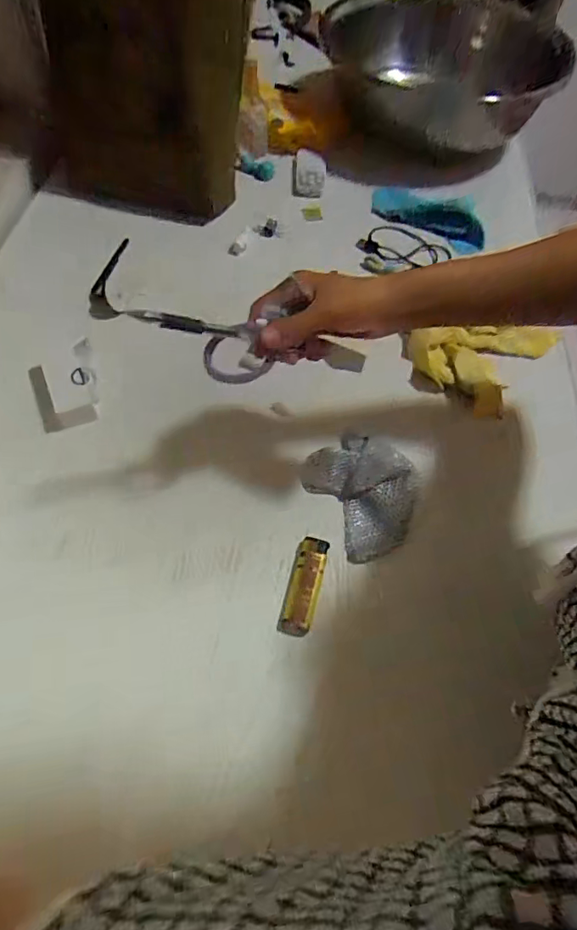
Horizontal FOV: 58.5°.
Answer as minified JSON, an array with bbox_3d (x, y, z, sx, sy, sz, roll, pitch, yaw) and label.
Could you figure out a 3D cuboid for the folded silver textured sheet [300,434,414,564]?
[{"bbox_3d":[0.071,0.023,0.479,0.086,0.027,0.112,-27,64,-10],"label":"folded silver textured sheet"}]

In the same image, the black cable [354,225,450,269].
[{"bbox_3d":[0.154,-0.290,0.691,0.110,0.010,0.070,30,68,18],"label":"black cable"}]

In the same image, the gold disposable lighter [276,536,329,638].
[{"bbox_3d":[0.013,0.104,0.442,0.026,0.022,0.085,12,63,10],"label":"gold disposable lighter"}]

